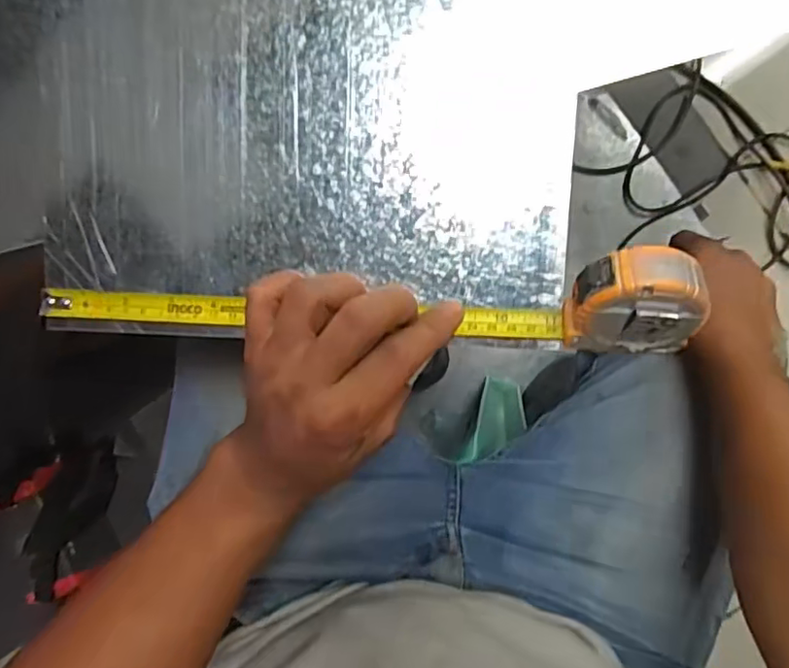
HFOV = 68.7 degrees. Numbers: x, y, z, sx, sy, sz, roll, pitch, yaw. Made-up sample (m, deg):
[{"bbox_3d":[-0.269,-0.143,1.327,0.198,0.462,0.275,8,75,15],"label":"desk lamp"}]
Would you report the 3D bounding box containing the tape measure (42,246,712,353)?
[{"bbox_3d":[-0.027,-0.017,0.298,0.333,0.047,0.050,2,95,13],"label":"tape measure"}]

